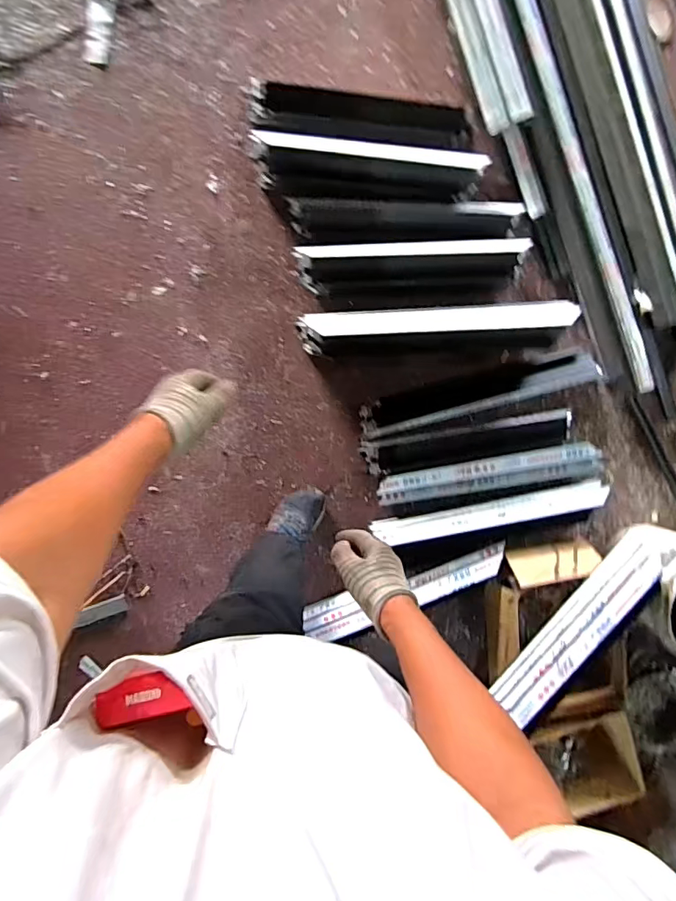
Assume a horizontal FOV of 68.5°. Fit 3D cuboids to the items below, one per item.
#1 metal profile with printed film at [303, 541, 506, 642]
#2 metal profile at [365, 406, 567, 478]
[{"bbox_3d":[0.180,0.378,1.327,0.560,0.094,0.069,-20,96,-1],"label":"metal profile with printed film"},{"bbox_3d":[0.358,-0.018,1.374,0.580,0.047,0.100,-9,97,-2],"label":"metal profile"}]

